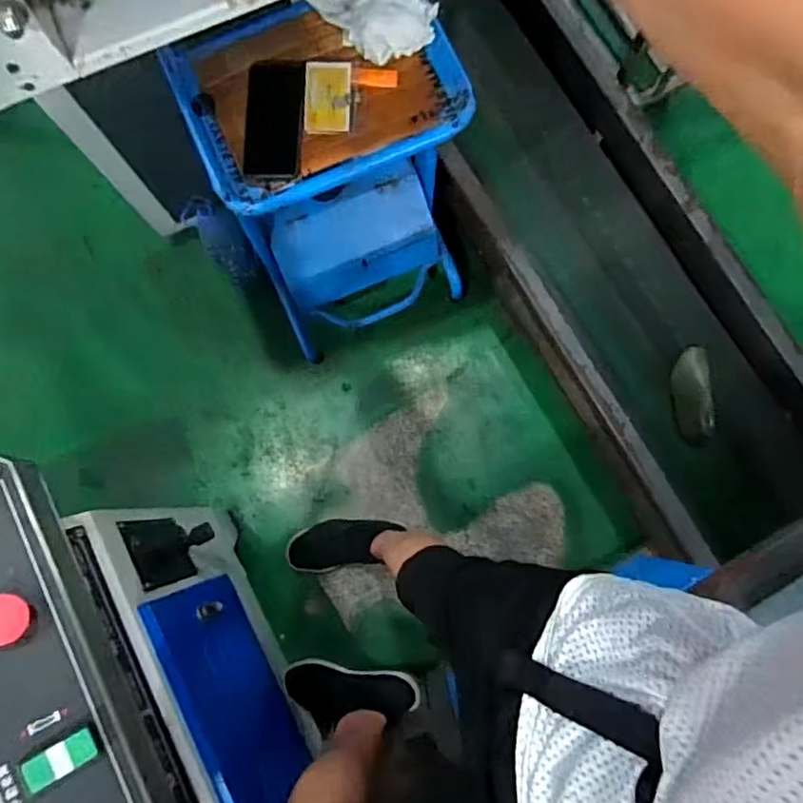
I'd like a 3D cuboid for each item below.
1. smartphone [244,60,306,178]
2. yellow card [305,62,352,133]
[{"bbox_3d":[-0.170,-0.379,0.815,0.077,0.005,0.157,3,89,0],"label":"smartphone"},{"bbox_3d":[-0.098,-0.406,0.812,0.060,0.004,0.095,0,90,4],"label":"yellow card"}]

